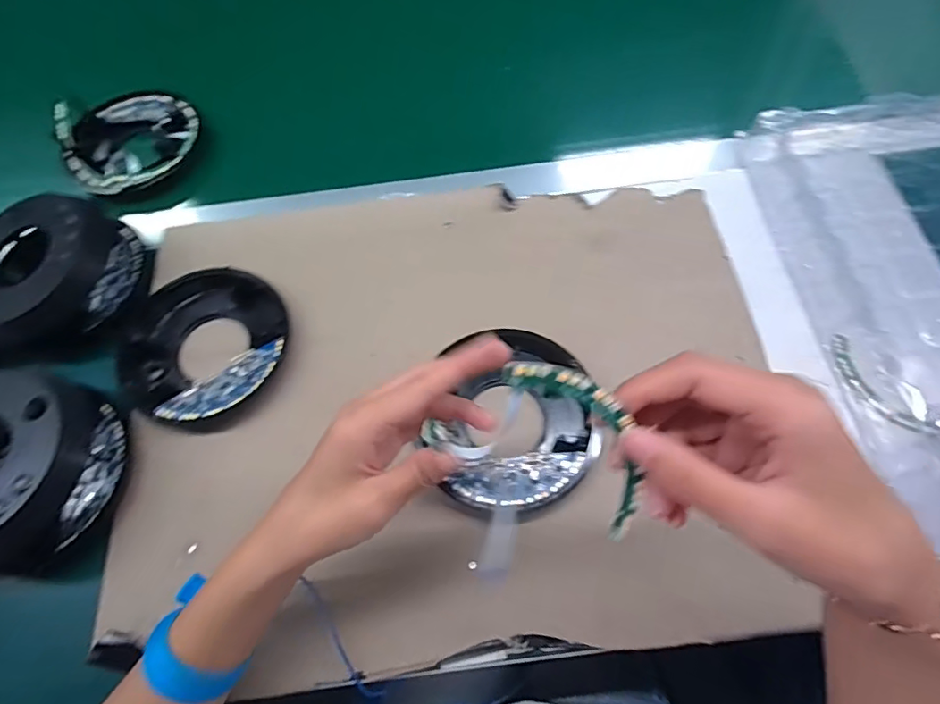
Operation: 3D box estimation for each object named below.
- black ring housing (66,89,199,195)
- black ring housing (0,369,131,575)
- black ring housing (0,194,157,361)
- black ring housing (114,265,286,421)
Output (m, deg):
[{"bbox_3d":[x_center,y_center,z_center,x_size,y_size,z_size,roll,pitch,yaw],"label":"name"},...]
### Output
[{"bbox_3d":[-0.330,-0.205,0.491,0.120,0.027,0.119,-1,67,3],"label":"black ring housing"},{"bbox_3d":[-0.305,0.078,0.336,0.123,0.062,0.125,7,67,6],"label":"black ring housing"},{"bbox_3d":[-0.333,-0.064,0.402,0.126,0.058,0.120,-37,70,-12],"label":"black ring housing"},{"bbox_3d":[-0.209,-0.009,0.388,0.126,0.015,0.120,19,69,11],"label":"black ring housing"}]

